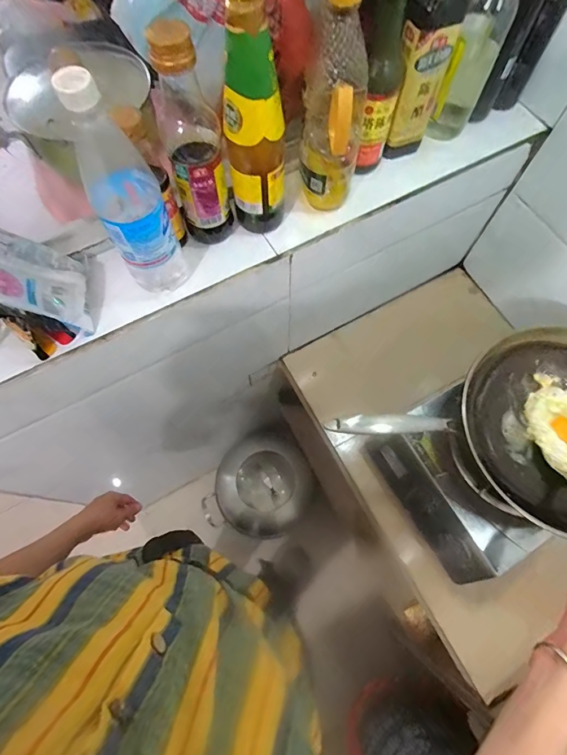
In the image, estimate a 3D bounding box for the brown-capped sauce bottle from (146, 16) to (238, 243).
[{"bbox_3d":[-0.103,-0.260,0.448,0.065,0.238,0.070,-15,70,-6],"label":"brown-capped sauce bottle"}]

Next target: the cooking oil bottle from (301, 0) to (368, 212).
[{"bbox_3d":[0.061,-0.314,0.462,0.069,0.242,0.074,10,69,4],"label":"cooking oil bottle"}]

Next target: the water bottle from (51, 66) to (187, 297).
[{"bbox_3d":[-0.162,-0.182,0.418,0.064,0.254,0.067,-28,71,-10],"label":"water bottle"}]

